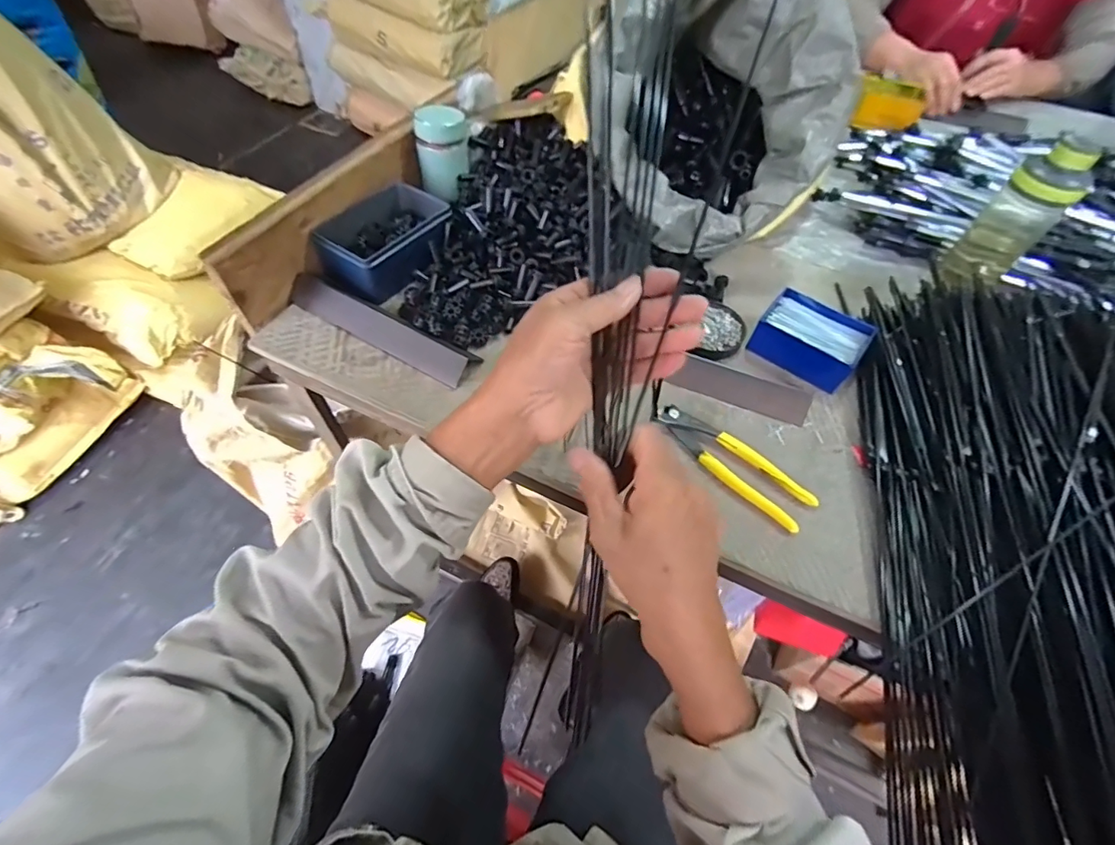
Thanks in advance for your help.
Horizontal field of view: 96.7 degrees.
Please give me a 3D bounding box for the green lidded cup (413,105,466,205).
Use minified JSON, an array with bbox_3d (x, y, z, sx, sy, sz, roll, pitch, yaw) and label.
[{"bbox_3d":[-0.152,-0.359,0.663,0.061,0.102,0.056,12,56,6],"label":"green lidded cup"}]

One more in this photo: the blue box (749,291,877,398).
[{"bbox_3d":[0.286,-0.095,0.563,0.109,0.040,0.082,34,61,19],"label":"blue box"}]

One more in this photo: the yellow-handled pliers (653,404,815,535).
[{"bbox_3d":[0.166,0.036,0.475,0.161,0.019,0.045,36,62,21],"label":"yellow-handled pliers"}]

